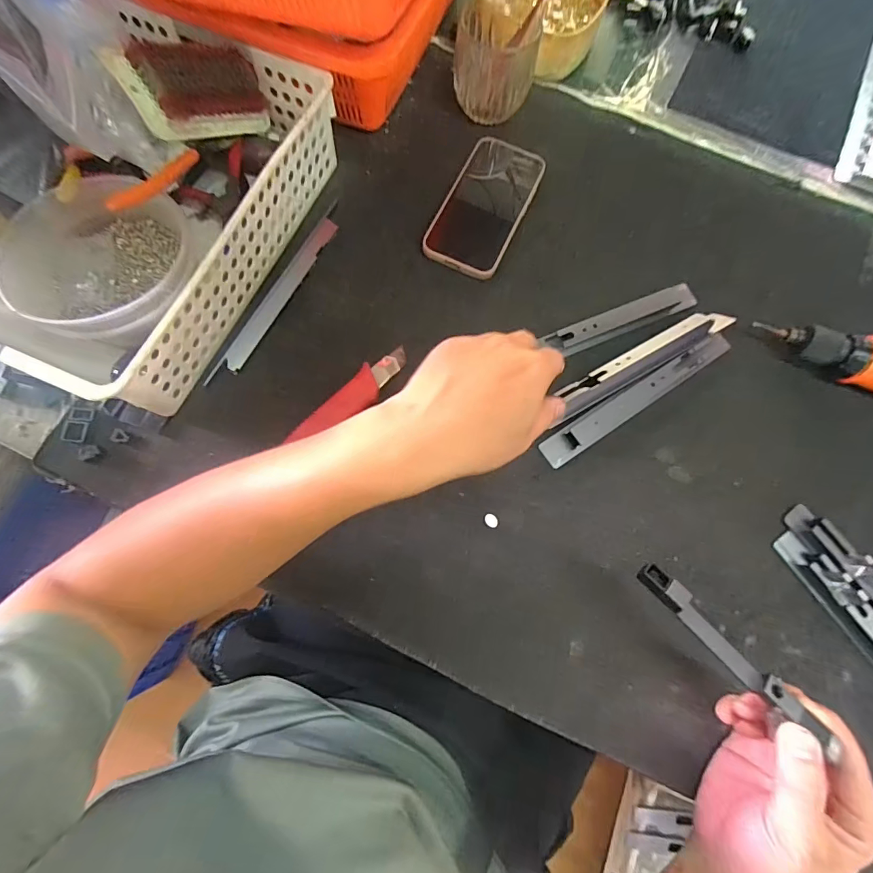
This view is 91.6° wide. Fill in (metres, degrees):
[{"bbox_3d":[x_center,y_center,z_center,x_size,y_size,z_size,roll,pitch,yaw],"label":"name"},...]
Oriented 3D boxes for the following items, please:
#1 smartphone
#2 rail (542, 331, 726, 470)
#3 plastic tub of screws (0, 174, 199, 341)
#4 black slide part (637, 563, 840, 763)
[{"bbox_3d":[0.050,-0.238,0.441,0.080,0.015,0.157,25,77,5],"label":"smartphone"},{"bbox_3d":[0.190,-0.038,0.393,0.212,0.013,0.025,-32,79,-8],"label":"rail"},{"bbox_3d":[-0.273,-0.143,0.367,0.143,0.065,0.134,0,76,-2],"label":"plastic tub of screws"},{"bbox_3d":[0.190,0.138,0.275,0.017,0.009,0.136,-41,73,-10],"label":"black slide part"}]

